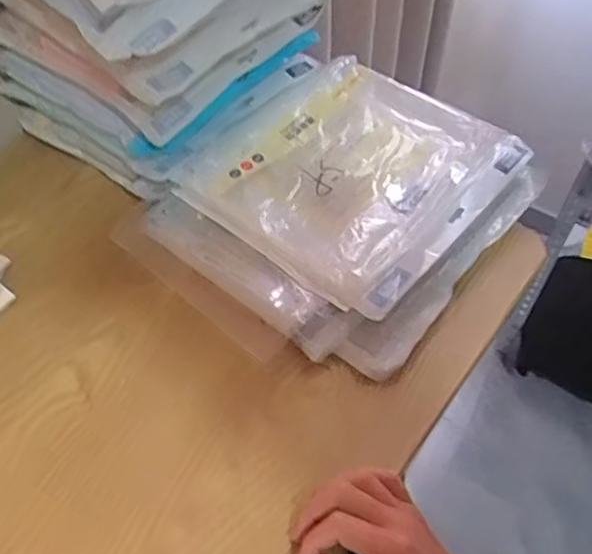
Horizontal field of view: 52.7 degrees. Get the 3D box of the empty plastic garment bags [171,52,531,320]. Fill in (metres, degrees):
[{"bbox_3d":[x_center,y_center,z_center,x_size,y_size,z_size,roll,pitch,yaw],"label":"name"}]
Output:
[{"bbox_3d":[0.057,-0.120,0.641,0.276,0.027,0.299,34,60,20],"label":"empty plastic garment bags"}]

